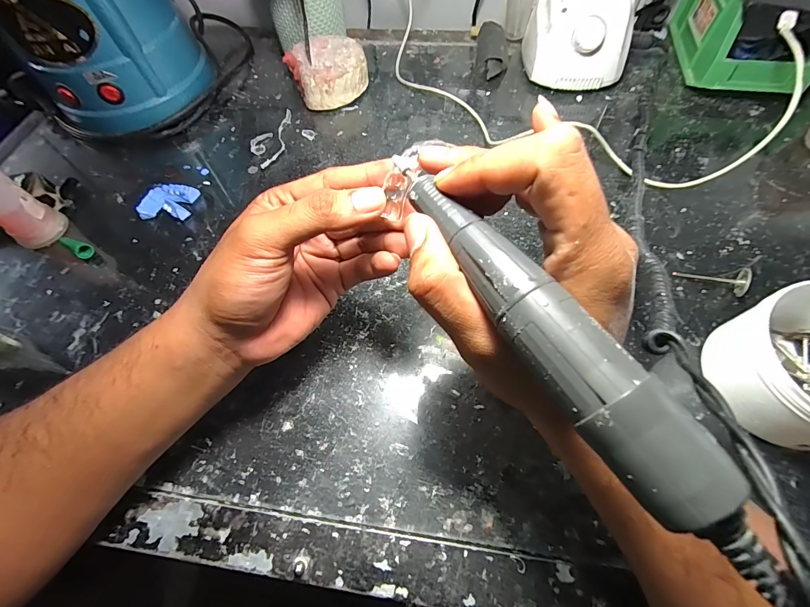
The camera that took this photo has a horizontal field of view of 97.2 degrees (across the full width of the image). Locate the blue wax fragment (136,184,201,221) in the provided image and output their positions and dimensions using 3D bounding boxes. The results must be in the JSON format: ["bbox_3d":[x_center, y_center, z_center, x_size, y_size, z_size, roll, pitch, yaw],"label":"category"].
[{"bbox_3d":[-0.234,-0.101,0.356,0.049,0.015,0.038,5,62,6],"label":"blue wax fragment"}]

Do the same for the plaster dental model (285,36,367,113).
[{"bbox_3d":[-0.089,-0.273,0.426,0.081,0.041,0.078,-1,62,2],"label":"plaster dental model"}]

